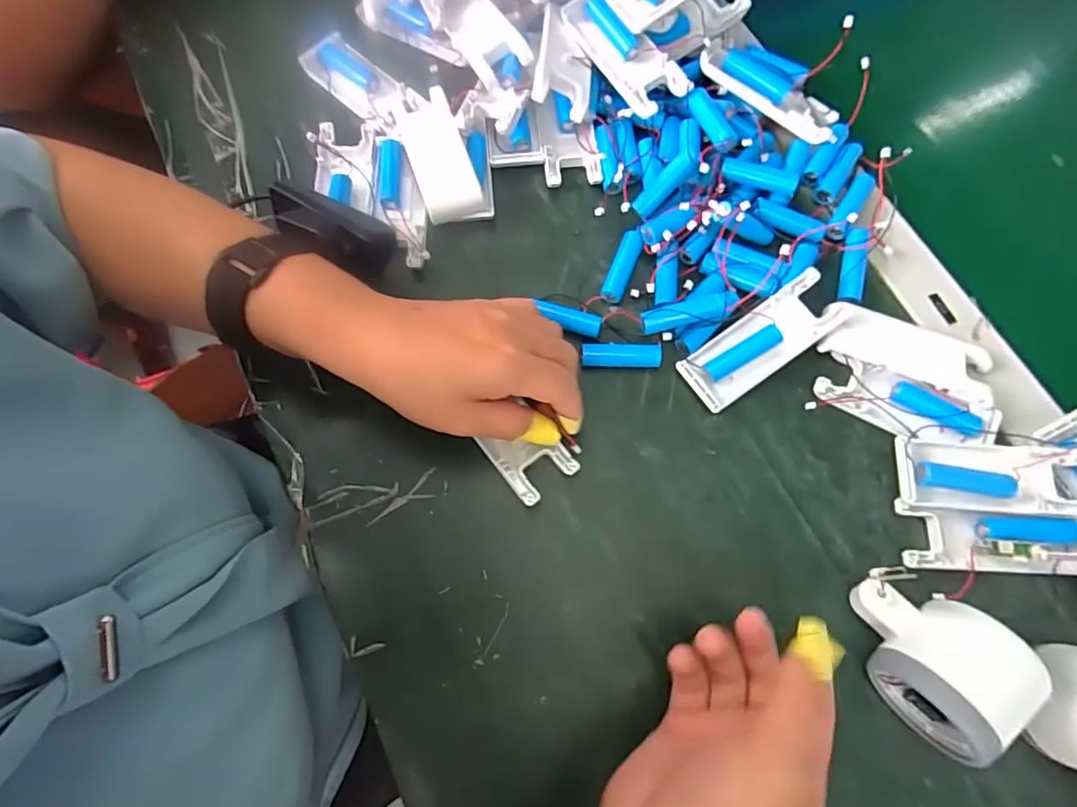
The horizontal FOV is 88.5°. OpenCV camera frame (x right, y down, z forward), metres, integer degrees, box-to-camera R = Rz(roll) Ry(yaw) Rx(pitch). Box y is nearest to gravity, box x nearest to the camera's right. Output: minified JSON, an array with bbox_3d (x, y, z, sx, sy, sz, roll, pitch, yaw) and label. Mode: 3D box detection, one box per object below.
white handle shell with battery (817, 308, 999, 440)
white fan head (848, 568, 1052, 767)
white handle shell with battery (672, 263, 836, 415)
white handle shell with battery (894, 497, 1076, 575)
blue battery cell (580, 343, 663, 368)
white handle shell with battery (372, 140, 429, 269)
[{"bbox_3d":[0.229,-0.015,0.348,0.103,0.025,0.067,20,75,6],"label":"white handle shell with battery"},{"bbox_3d":[0.200,0.127,0.282,0.053,0.055,0.083,-35,76,-9],"label":"white fan head"},{"bbox_3d":[0.139,-0.037,0.349,0.101,0.018,0.040,-37,76,0],"label":"white handle shell with battery"},{"bbox_3d":[0.261,0.077,0.314,0.101,0.031,0.036,2,74,1],"label":"white handle shell with battery"},{"bbox_3d":[0.053,-0.031,0.354,0.050,0.012,0.014,-1,74,1],"label":"blue battery cell"},{"bbox_3d":[-0.097,-0.139,0.390,0.033,0.017,0.103,-8,74,-2],"label":"white handle shell with battery"}]

